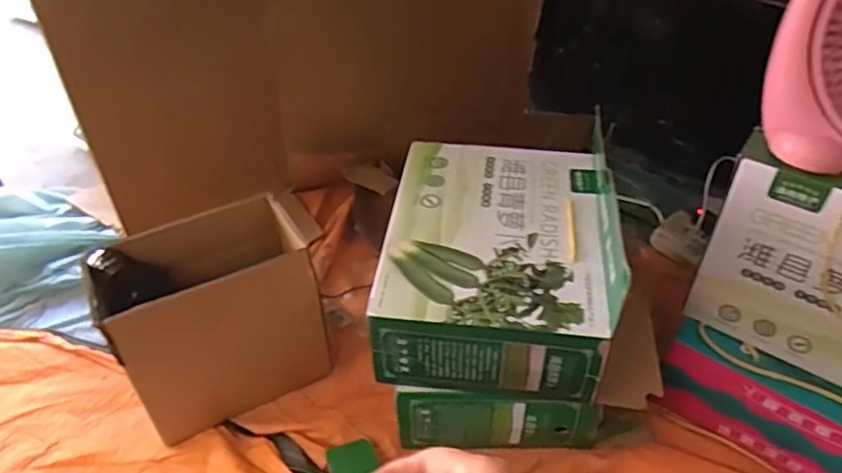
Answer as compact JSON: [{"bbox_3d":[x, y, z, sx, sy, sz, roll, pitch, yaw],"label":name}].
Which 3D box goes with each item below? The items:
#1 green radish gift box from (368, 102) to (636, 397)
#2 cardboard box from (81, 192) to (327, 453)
[{"bbox_3d":[0.098,0.021,0.853,0.269,0.112,0.357,4,44,8],"label":"green radish gift box"},{"bbox_3d":[-0.285,0.108,0.890,0.253,0.257,0.165,-22,46,-19],"label":"cardboard box"}]

